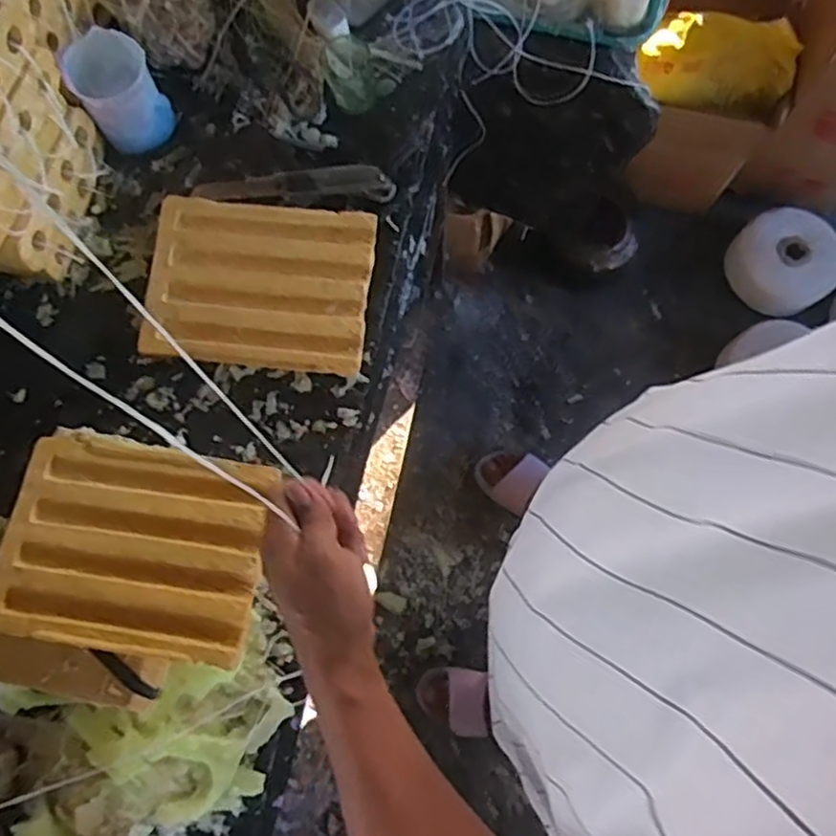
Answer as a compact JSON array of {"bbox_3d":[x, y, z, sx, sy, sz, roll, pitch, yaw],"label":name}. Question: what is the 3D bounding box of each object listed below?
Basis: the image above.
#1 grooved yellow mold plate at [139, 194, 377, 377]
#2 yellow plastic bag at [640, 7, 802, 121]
[{"bbox_3d":[-0.153,-0.134,0.686,0.206,0.016,0.166,6,77,2],"label":"grooved yellow mold plate"},{"bbox_3d":[0.510,-0.603,1.190,0.253,0.091,0.155,18,78,5],"label":"yellow plastic bag"}]

